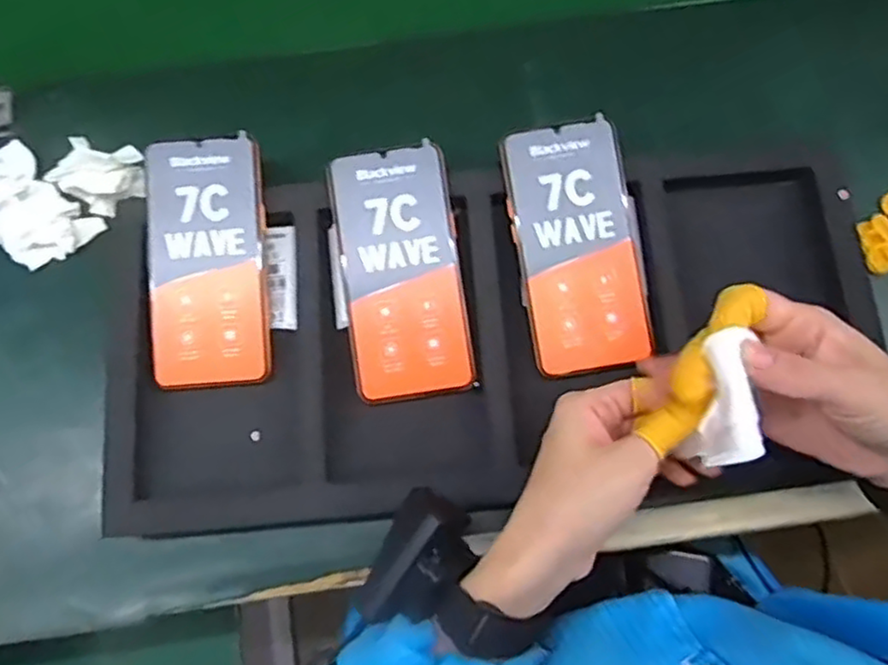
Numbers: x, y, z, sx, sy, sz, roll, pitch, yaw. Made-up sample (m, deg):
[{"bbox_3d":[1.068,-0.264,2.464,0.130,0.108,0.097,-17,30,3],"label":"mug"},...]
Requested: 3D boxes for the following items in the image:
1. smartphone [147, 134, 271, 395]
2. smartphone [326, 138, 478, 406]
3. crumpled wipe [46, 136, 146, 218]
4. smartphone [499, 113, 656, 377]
[{"bbox_3d":[-0.156,-0.045,0.451,0.075,0.008,0.162,-3,87,-1],"label":"smartphone"},{"bbox_3d":[-0.027,-0.039,0.448,0.076,0.005,0.162,-8,87,-2],"label":"smartphone"},{"bbox_3d":[-0.240,-0.112,0.483,0.056,0.026,0.055,0,74,0],"label":"crumpled wipe"},{"bbox_3d":[0.087,-0.056,0.448,0.077,0.008,0.158,-11,86,1],"label":"smartphone"}]

